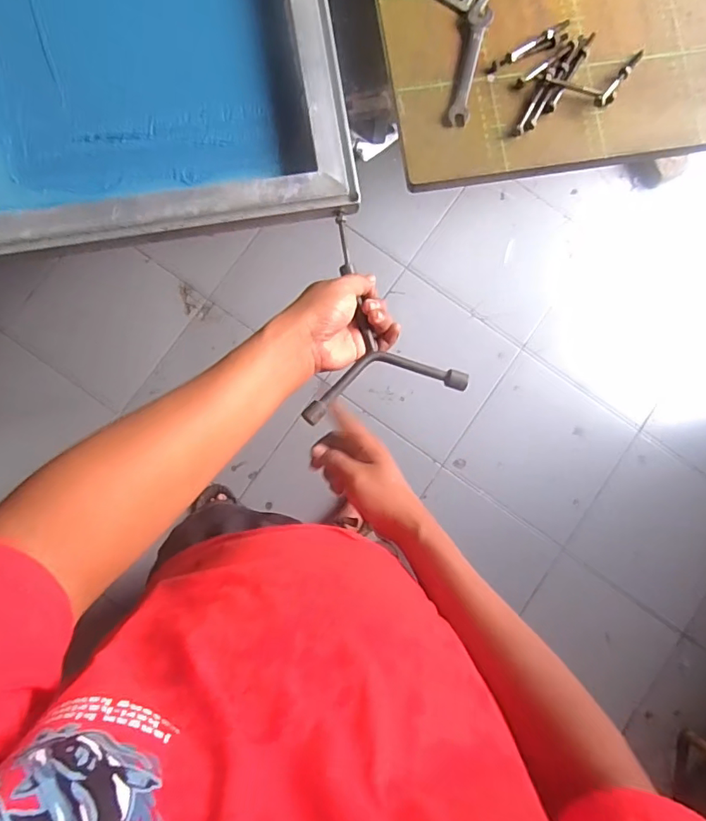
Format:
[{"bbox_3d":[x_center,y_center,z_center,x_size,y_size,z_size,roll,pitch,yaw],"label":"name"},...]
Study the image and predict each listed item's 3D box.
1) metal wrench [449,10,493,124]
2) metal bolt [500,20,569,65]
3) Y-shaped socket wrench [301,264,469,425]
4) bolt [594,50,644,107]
[{"bbox_3d":[0.115,-0.338,0.499,0.021,0.004,0.120,14,87,-1],"label":"metal wrench"},{"bbox_3d":[0.180,-0.360,0.496,0.079,0.007,0.011,-32,89,-3],"label":"metal bolt"},{"bbox_3d":[0.041,-0.049,0.469,0.139,0.027,0.152,14,87,-1],"label":"Y-shaped socket wrench"},{"bbox_3d":[0.266,-0.327,0.499,0.013,0.014,0.074,40,86,0],"label":"bolt"}]

